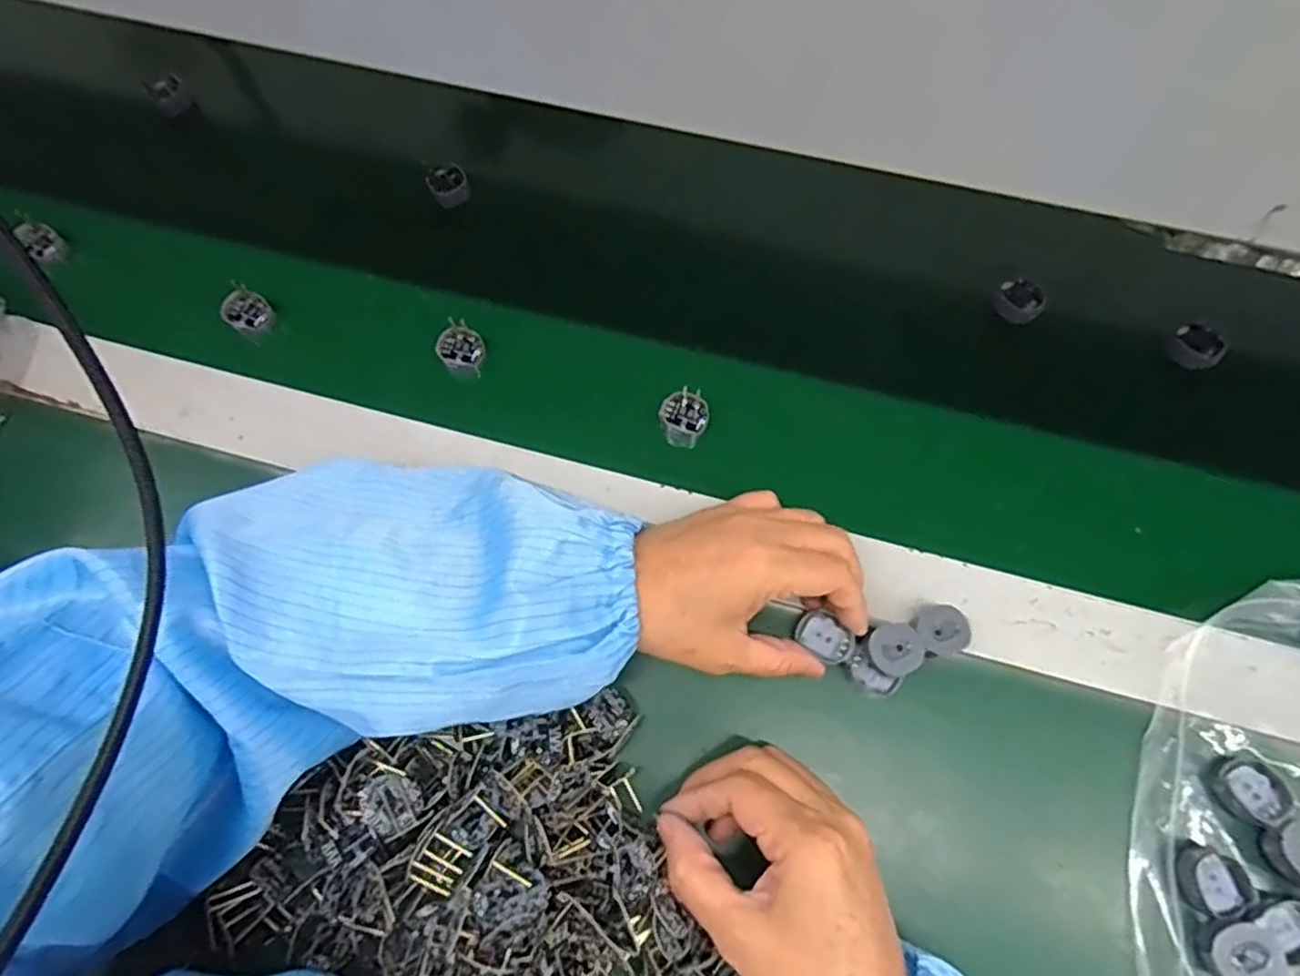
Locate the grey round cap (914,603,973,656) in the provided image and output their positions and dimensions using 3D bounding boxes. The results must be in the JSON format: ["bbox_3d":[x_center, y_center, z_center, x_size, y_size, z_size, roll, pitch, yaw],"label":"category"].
[{"bbox_3d":[0.153,0.075,0.360,0.025,0.016,0.025,0,72,1],"label":"grey round cap"}]

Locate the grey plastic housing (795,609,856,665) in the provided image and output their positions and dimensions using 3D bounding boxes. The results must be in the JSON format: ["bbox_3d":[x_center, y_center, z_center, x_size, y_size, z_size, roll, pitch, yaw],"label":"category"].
[{"bbox_3d":[0.091,0.078,0.356,0.029,0.005,0.020,38,77,13],"label":"grey plastic housing"}]

